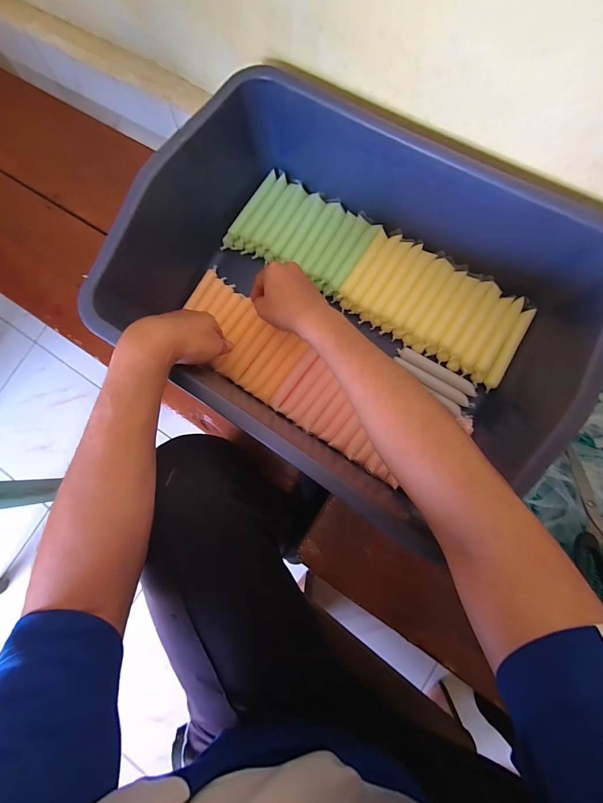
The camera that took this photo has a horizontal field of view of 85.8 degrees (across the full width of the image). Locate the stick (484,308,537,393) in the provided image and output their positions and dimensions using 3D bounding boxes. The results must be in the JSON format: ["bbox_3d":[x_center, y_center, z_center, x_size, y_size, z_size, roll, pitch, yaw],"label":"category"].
[{"bbox_3d":[0.270,-0.067,0.419,0.018,0.012,0.115,28,86,8],"label":"stick"}]

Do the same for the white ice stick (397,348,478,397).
[{"bbox_3d":[0.180,-0.042,0.430,0.109,0.013,0.016,33,87,8],"label":"white ice stick"}]

